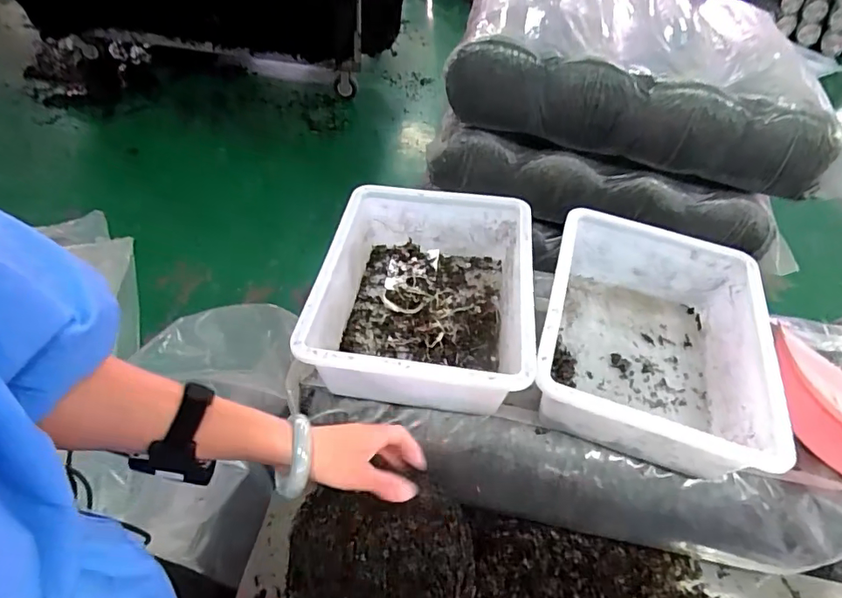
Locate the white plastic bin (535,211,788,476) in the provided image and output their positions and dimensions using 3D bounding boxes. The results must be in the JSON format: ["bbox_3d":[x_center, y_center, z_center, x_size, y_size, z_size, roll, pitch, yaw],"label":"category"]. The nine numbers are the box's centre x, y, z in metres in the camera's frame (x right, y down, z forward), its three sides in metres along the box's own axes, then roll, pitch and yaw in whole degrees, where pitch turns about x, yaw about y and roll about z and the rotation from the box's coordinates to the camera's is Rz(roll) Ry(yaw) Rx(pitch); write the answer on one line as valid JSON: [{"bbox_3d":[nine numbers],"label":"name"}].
[{"bbox_3d":[0.302,0.058,0.687,0.293,0.138,0.349,15,49,6],"label":"white plastic bin"}]

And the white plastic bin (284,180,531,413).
[{"bbox_3d":[0.007,-0.004,0.695,0.269,0.120,0.341,10,49,2],"label":"white plastic bin"}]

